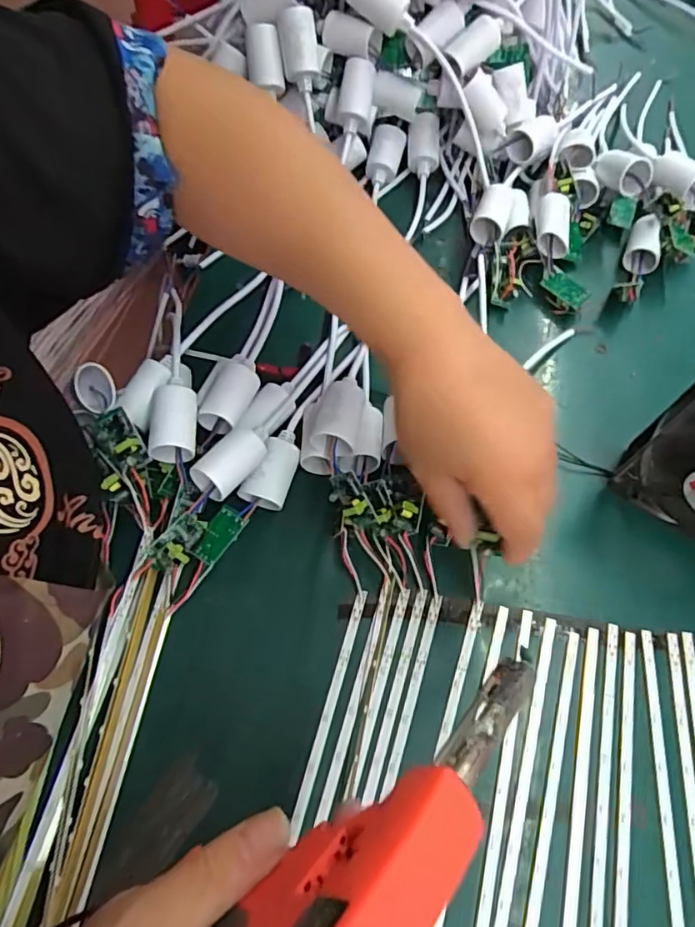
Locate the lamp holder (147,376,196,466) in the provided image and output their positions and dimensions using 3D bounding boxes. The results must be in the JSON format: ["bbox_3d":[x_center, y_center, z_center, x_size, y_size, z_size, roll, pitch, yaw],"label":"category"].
[{"bbox_3d":[-0.107,-0.027,0.353,0.027,0.027,0.045,3,64,-1],"label":"lamp holder"}]

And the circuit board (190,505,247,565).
[{"bbox_3d":[-0.083,0.046,0.360,0.019,0.004,0.037,35,63,6],"label":"circuit board"}]

